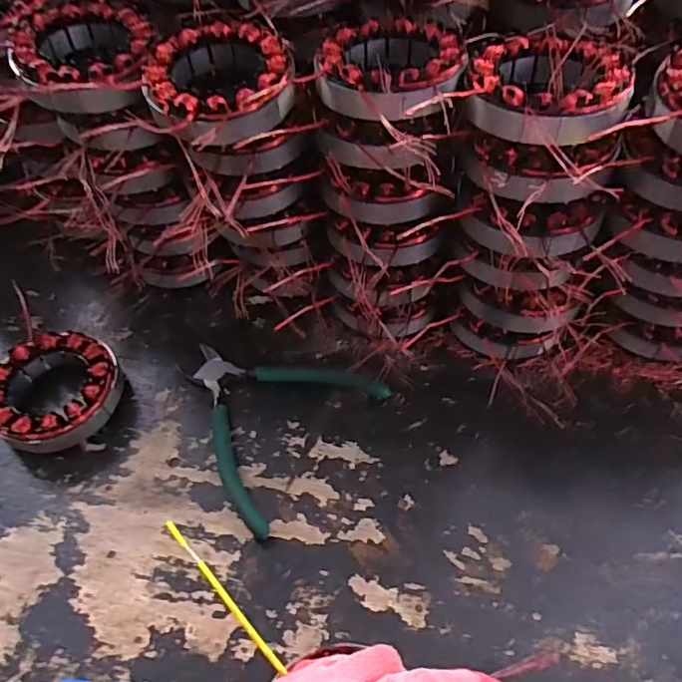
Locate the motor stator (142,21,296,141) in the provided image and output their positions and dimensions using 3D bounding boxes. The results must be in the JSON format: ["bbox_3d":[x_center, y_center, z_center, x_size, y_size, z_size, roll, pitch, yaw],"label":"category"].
[{"bbox_3d":[-0.073,-0.153,0.331,0.083,0.028,0.086,-2,55,3],"label":"motor stator"}]

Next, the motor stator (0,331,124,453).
[{"bbox_3d":[-0.202,0.036,0.395,0.084,0.035,0.087,24,60,19],"label":"motor stator"}]

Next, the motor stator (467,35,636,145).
[{"bbox_3d":[0.115,-0.140,0.308,0.083,0.027,0.084,-2,55,3],"label":"motor stator"}]

